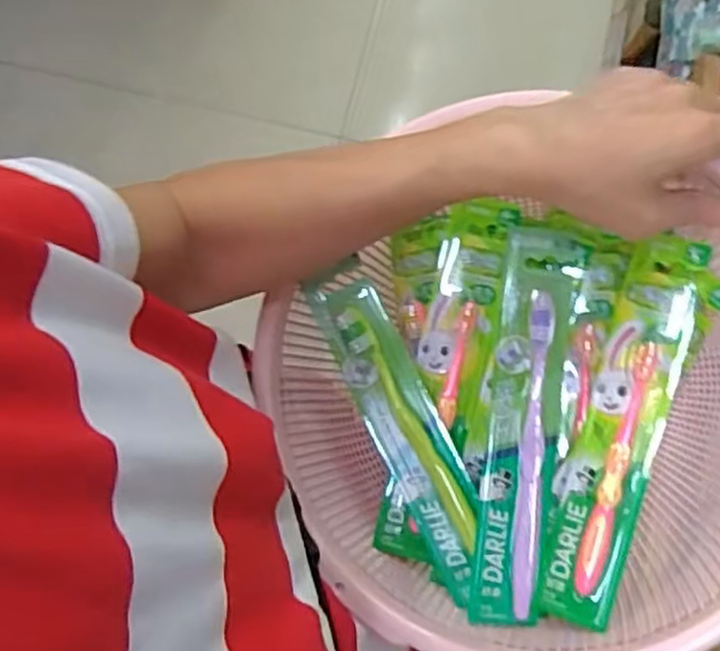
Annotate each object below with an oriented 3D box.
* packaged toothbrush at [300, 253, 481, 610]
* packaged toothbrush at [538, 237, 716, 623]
[{"bbox_3d":[0.028,0.060,0.440,0.040,0.026,0.202,-26,80,-4],"label":"packaged toothbrush"},{"bbox_3d":[0.151,0.059,0.424,0.041,0.029,0.221,19,80,4],"label":"packaged toothbrush"}]

